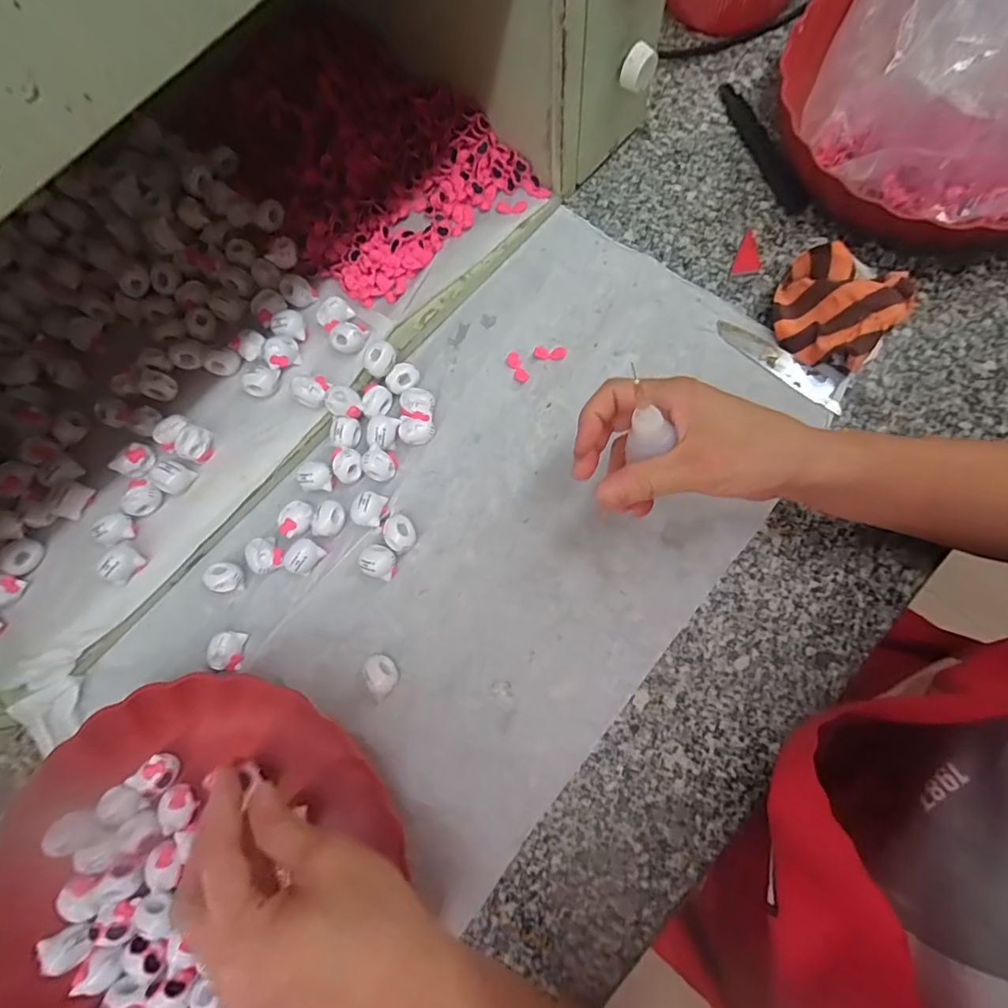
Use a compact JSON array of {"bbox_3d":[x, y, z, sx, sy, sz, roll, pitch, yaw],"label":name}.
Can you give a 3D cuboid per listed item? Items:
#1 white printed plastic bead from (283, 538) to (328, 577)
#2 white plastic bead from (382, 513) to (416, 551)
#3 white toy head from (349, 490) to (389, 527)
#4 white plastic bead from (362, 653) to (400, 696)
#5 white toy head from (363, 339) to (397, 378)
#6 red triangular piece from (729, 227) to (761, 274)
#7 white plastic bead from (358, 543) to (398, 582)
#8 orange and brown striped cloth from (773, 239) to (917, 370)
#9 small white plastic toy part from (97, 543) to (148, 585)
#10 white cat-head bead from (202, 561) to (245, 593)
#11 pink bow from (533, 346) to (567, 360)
[{"bbox_3d":[-0.142,0.038,0.355,0.021,0.015,0.025,34,81,11],"label":"white printed plastic bead"},{"bbox_3d":[-0.073,0.020,0.353,0.021,0.016,0.025,-31,76,-4],"label":"white plastic bead"},{"bbox_3d":[-0.097,0.004,0.359,0.020,0.018,0.024,11,77,7],"label":"white toy head"},{"bbox_3d":[-0.081,0.112,0.332,0.019,0.014,0.025,-37,77,-5],"label":"white plastic bead"},{"bbox_3d":[-0.092,-0.106,0.373,0.021,0.018,0.024,41,82,12],"label":"white toy head"},{"bbox_3d":[0.193,-0.196,0.393,0.020,0.004,0.041,23,79,9],"label":"red triangular piece"},{"bbox_3d":[-0.087,0.040,0.350,0.025,0.017,0.021,20,78,9],"label":"white plastic bead"},{"bbox_3d":[0.234,-0.138,0.358,0.083,0.039,0.074,37,82,11],"label":"orange and brown striped cloth"},{"bbox_3d":[-0.262,0.040,0.345,0.023,0.024,0.022,43,83,12],"label":"small white plastic toy part"},{"bbox_3d":[-0.197,0.053,0.358,0.024,0.018,0.020,15,78,7],"label":"white cat-head bead"},{"bbox_3d":[0.035,-0.117,0.385,0.025,0.004,0.011,7,77,6],"label":"pink bow"}]

